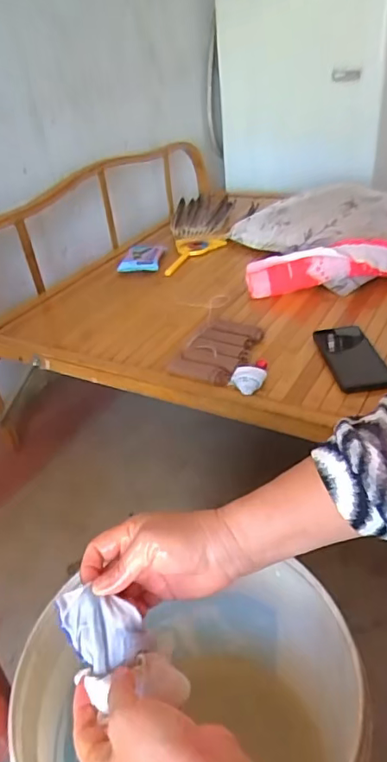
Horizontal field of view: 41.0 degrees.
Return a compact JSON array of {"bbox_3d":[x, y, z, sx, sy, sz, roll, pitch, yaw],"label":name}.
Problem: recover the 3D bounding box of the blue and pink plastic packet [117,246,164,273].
[{"bbox_3d":[-0.120,-0.284,1.211,0.095,0.027,0.107,-1,32,12],"label":"blue and pink plastic packet"}]

